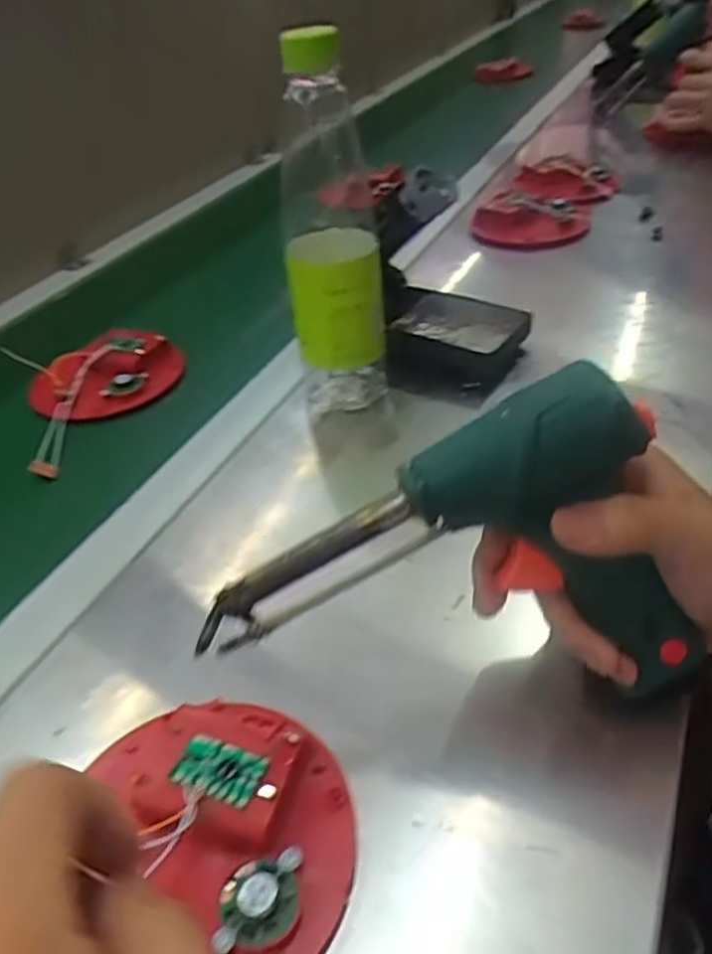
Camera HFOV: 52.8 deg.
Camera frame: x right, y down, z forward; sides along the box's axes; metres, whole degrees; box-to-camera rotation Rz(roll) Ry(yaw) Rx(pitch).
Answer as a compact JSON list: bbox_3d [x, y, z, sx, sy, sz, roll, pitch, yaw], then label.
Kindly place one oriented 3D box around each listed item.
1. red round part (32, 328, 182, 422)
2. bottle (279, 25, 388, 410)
[{"bbox_3d":[-0.199,-0.086,0.589,0.109,0.024,0.107,-6,39,5],"label":"red round part"},{"bbox_3d":[-0.016,-0.152,0.465,0.063,0.224,0.054,-8,39,2],"label":"bottle"}]

